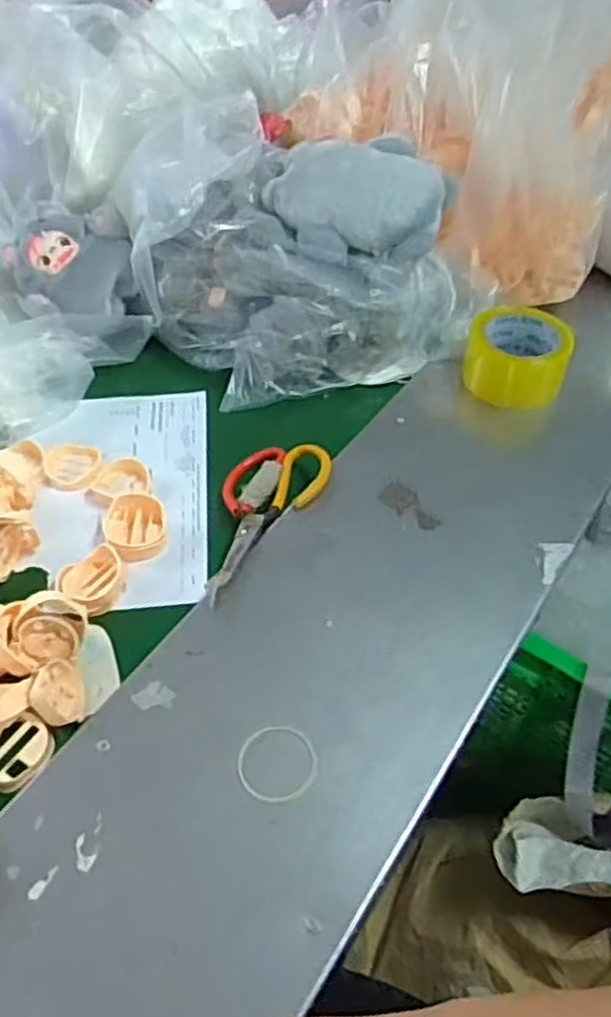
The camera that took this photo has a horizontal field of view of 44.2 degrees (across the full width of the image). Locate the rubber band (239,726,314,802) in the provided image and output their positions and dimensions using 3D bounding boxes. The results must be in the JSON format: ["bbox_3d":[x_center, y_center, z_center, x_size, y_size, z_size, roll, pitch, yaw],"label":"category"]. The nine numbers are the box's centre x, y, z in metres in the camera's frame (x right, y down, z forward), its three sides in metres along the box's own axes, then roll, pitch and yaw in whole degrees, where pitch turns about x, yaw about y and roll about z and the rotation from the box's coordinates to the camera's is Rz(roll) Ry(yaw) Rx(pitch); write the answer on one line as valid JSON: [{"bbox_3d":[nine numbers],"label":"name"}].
[{"bbox_3d":[-0.020,0.183,0.542,0.056,0.004,0.056,-1,51,2],"label":"rubber band"}]

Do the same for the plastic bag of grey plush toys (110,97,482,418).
[{"bbox_3d":[-0.017,-0.297,0.881,0.340,0.195,0.331,-19,51,-17],"label":"plastic bag of grey plush toys"}]

